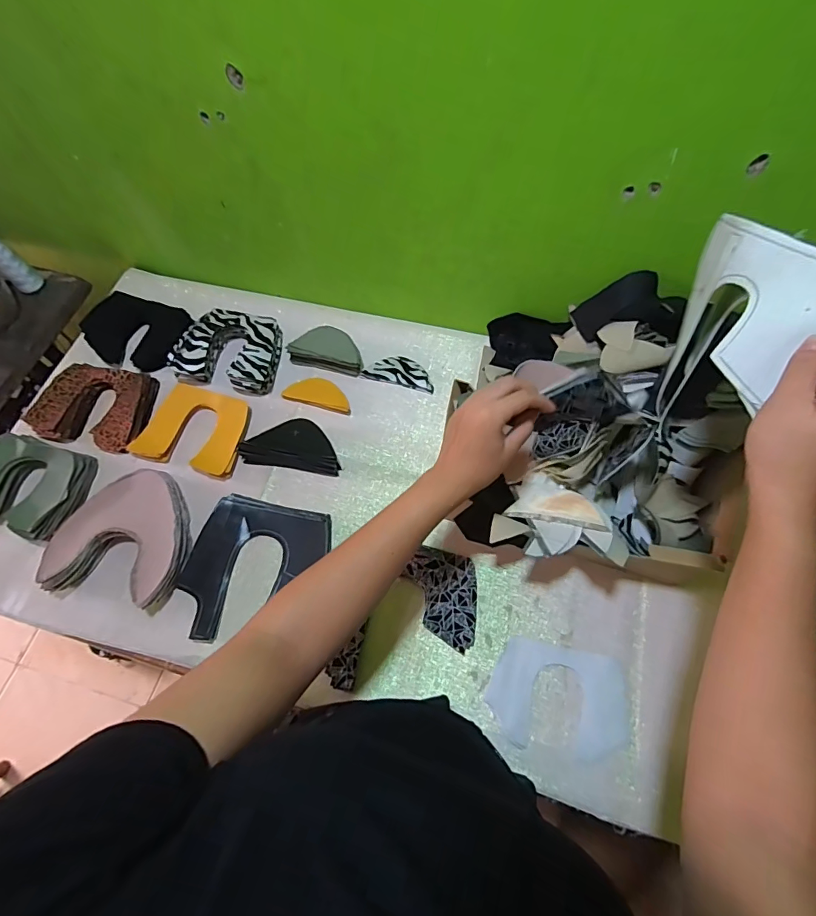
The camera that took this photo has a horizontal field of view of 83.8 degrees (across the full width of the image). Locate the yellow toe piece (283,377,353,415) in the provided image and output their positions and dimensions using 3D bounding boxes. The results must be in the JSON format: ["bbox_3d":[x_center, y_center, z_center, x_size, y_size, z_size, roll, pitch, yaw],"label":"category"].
[{"bbox_3d":[-0.139,-0.101,0.706,0.111,0.015,0.050,14,66,9],"label":"yellow toe piece"}]

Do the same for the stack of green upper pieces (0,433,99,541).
[{"bbox_3d":[-0.538,0.042,0.643,0.164,0.070,0.133,8,65,6],"label":"stack of green upper pieces"}]

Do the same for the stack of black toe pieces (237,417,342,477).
[{"bbox_3d":[-0.168,-0.020,0.664,0.143,0.032,0.073,6,65,5],"label":"stack of black toe pieces"}]

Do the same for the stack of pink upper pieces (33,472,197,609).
[{"bbox_3d":[-0.372,0.098,0.600,0.169,0.041,0.171,11,65,8],"label":"stack of pink upper pieces"}]

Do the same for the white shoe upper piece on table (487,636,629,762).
[{"bbox_3d":[0.174,0.275,0.521,0.153,0.009,0.108,12,65,8],"label":"white shoe upper piece on table"}]

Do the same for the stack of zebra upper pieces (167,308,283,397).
[{"bbox_3d":[-0.284,-0.174,0.729,0.163,0.049,0.130,11,65,7],"label":"stack of zebra upper pieces"}]

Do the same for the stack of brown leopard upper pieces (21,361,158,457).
[{"bbox_3d":[-0.485,-0.081,0.711,0.175,0.039,0.136,11,65,7],"label":"stack of brown leopard upper pieces"}]

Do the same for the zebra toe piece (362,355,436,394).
[{"bbox_3d":[-0.012,-0.140,0.726,0.114,0.005,0.055,14,66,9],"label":"zebra toe piece"}]

